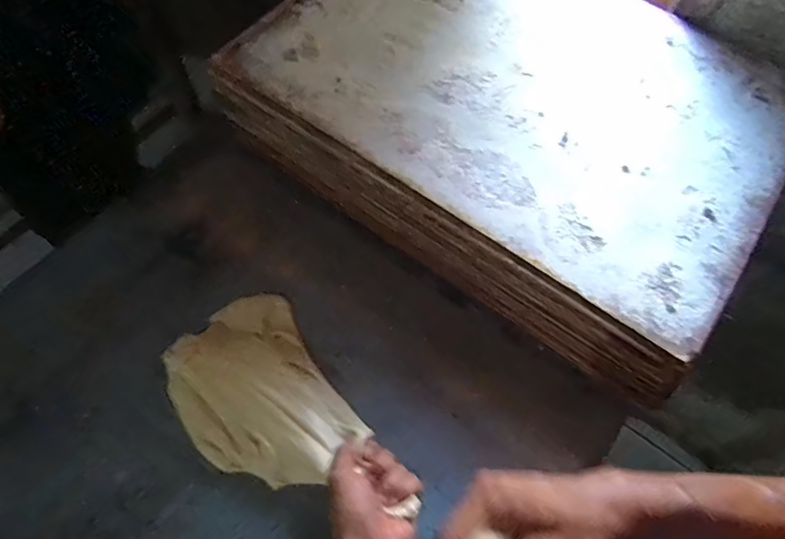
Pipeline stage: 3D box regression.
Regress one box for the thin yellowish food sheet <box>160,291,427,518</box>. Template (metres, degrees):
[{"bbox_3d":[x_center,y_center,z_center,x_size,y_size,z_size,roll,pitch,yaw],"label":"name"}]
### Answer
[{"bbox_3d":[-0.139,0.129,0.531,0.144,0.047,0.207,-34,70,-10],"label":"thin yellowish food sheet"}]

